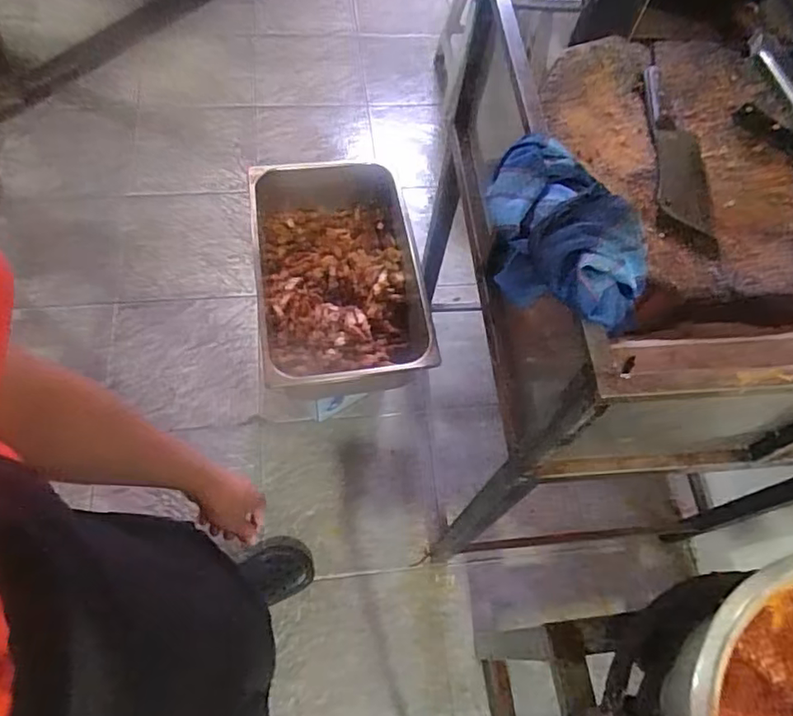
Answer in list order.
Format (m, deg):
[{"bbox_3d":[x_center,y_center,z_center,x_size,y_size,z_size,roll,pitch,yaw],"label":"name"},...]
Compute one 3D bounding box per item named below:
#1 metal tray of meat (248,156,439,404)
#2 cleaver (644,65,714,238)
[{"bbox_3d":[-0.121,-0.176,1.218,0.331,0.136,0.540,-6,65,-9],"label":"metal tray of meat"},{"bbox_3d":[0.423,-0.323,0.879,0.075,0.017,0.307,8,63,-3],"label":"cleaver"}]

